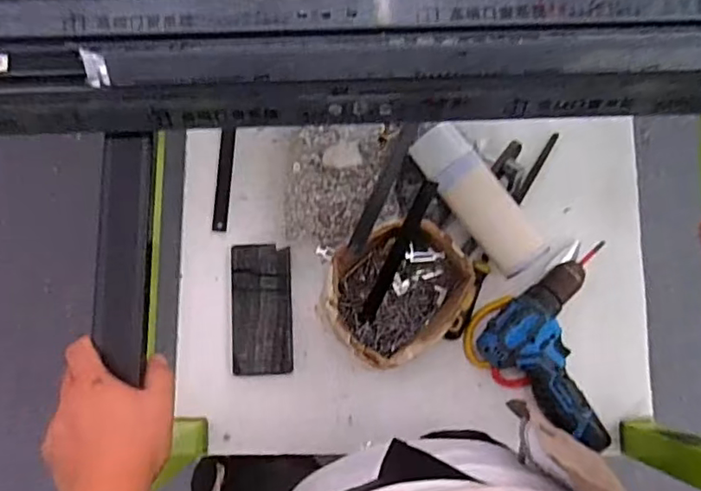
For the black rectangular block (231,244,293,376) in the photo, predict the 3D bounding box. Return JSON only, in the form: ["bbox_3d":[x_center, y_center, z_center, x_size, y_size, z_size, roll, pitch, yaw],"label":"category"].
[{"bbox_3d":[-0.115,0.082,0.758,0.077,0.006,0.164,-2,83,-1],"label":"black rectangular block"}]

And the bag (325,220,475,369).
[{"bbox_3d":[0.057,0.058,0.718,0.172,0.077,0.148,-27,84,-4],"label":"bag"}]

